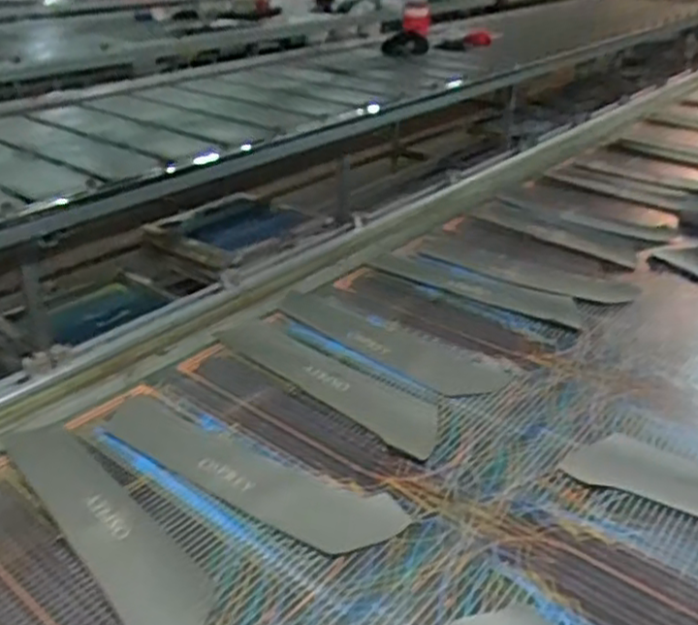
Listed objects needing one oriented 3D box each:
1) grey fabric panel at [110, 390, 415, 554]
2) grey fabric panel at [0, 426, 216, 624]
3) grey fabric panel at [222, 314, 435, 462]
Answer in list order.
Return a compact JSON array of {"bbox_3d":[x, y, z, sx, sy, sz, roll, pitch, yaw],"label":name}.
[{"bbox_3d":[-0.149,0.209,0.940,0.438,0.035,0.109,14,34,28],"label":"grey fabric panel"},{"bbox_3d":[-0.290,0.242,0.852,0.105,0.018,0.427,-25,36,-32],"label":"grey fabric panel"},{"bbox_3d":[-0.029,0.094,1.114,0.421,0.026,0.114,25,38,38],"label":"grey fabric panel"}]

